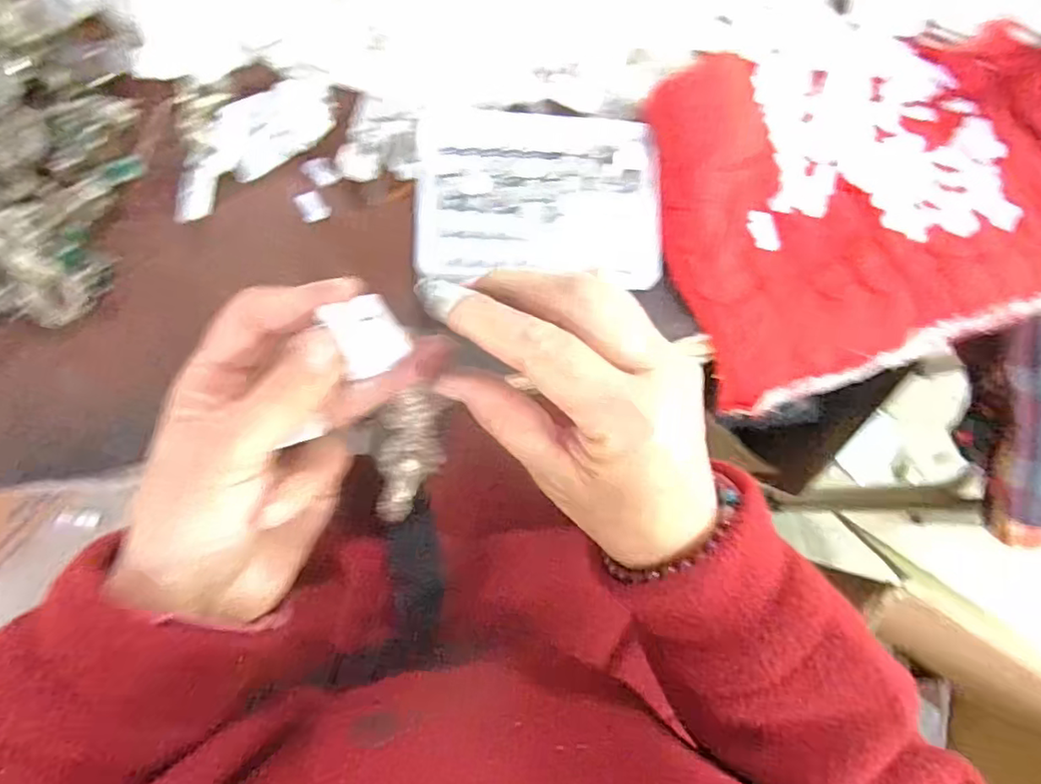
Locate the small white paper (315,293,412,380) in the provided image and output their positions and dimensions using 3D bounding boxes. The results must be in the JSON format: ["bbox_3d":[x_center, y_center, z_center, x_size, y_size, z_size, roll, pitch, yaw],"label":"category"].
[{"bbox_3d":[-0.054,-0.020,0.218,0.022,0.004,0.026,-29,90,-23],"label":"small white paper"}]

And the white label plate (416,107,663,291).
[{"bbox_3d":[0.011,-0.112,0.347,0.134,0.009,0.104,0,79,-7],"label":"white label plate"}]

